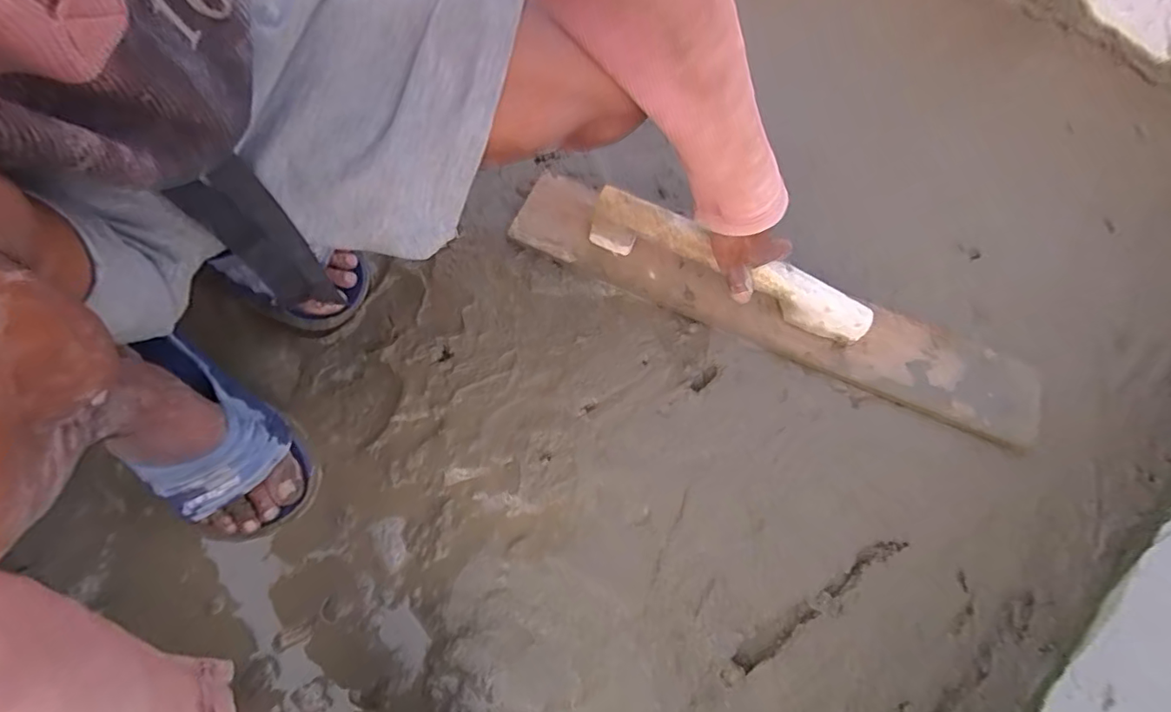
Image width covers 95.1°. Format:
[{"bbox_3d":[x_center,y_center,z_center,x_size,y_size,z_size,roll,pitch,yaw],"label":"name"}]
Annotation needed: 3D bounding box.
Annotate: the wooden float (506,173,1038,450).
[{"bbox_3d":[0.199,-0.069,0.572,0.577,0.071,0.105,24,70,4],"label":"wooden float"}]

